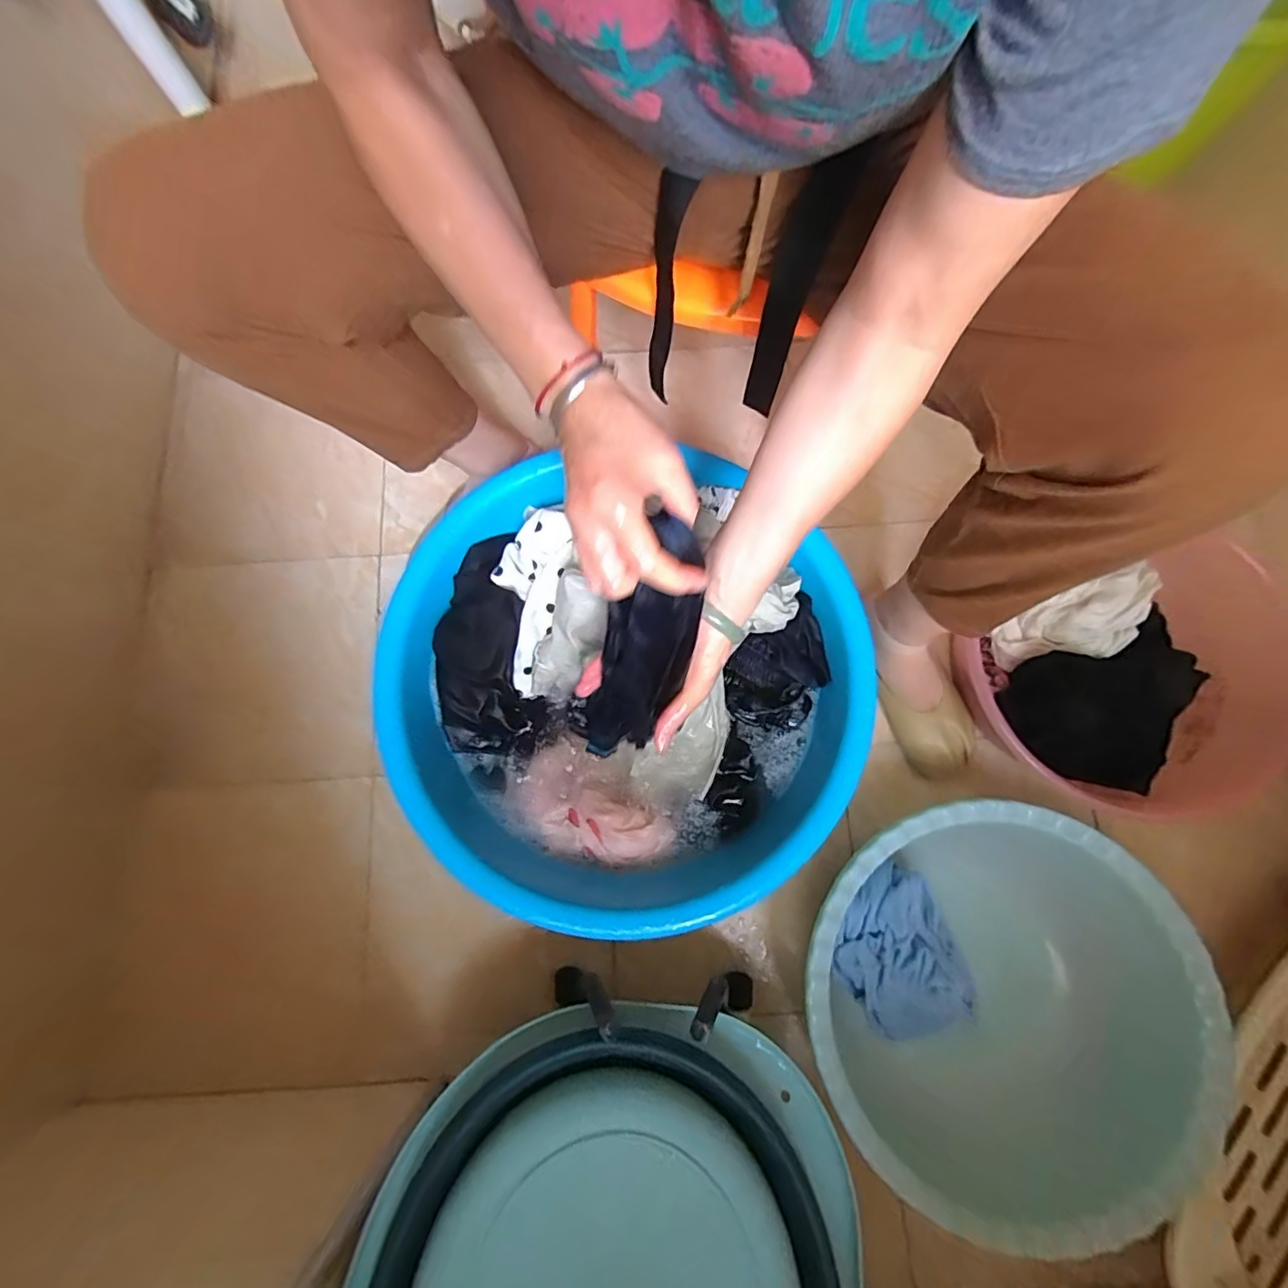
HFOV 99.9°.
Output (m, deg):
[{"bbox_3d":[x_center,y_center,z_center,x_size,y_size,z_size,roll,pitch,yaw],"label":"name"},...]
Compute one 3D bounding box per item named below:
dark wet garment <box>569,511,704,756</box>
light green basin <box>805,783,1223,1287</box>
[{"bbox_3d":[-0.008,0.019,0.428,0.067,0.256,0.047,28,50,6],"label":"dark wet garment"},{"bbox_3d":[0.348,0.354,0.561,0.359,0.121,0.357,0,79,1],"label":"light green basin"}]

